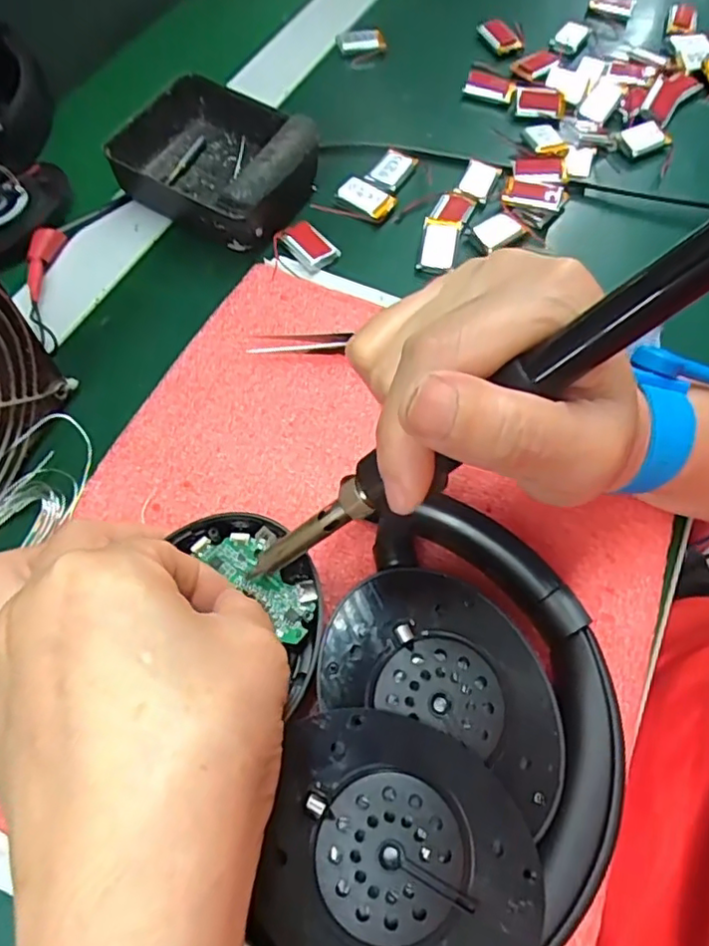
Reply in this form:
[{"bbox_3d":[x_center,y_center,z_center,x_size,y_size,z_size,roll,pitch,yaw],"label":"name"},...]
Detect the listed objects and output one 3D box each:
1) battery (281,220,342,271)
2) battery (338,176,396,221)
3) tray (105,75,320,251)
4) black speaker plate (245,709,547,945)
[{"bbox_3d":[-0.024,-0.122,0.327,0.018,0.007,0.029,-36,70,-18],"label":"battery"},{"bbox_3d":[0.007,-0.155,0.342,0.030,0.008,0.016,33,67,13],"label":"battery"},{"bbox_3d":[-0.076,-0.171,0.331,0.100,0.035,0.081,35,67,14],"label":"tray"},{"bbox_3d":[0.014,0.108,0.171,0.076,0.009,0.069,10,63,4],"label":"black speaker plate"}]

